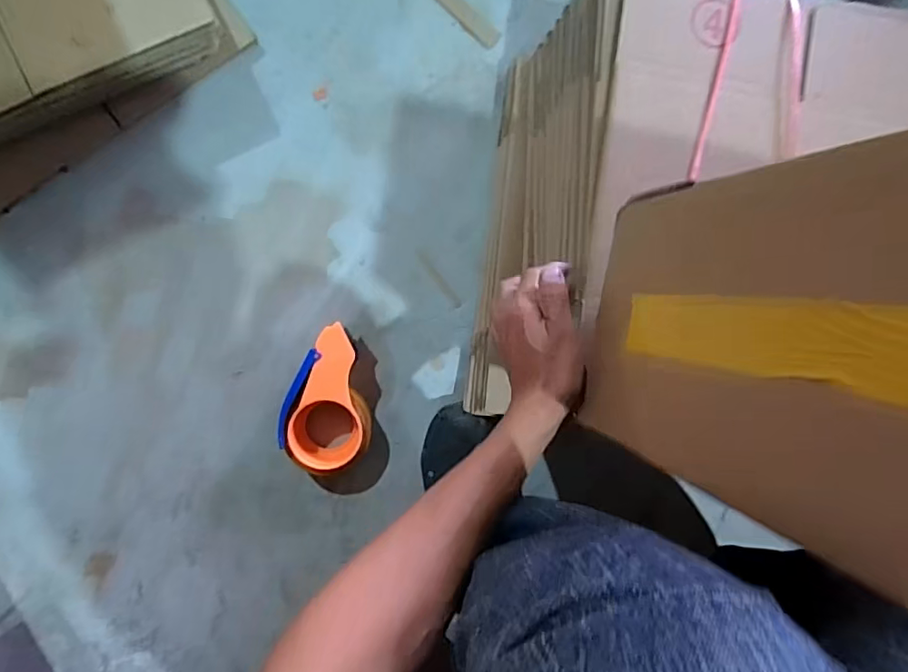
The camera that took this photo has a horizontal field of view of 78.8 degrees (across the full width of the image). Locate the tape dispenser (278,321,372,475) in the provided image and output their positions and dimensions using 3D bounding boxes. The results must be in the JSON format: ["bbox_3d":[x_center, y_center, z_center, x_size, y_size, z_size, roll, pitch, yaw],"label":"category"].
[{"bbox_3d":[-0.134,0.070,0.610,0.091,0.056,0.154,10,87,-6],"label":"tape dispenser"}]

